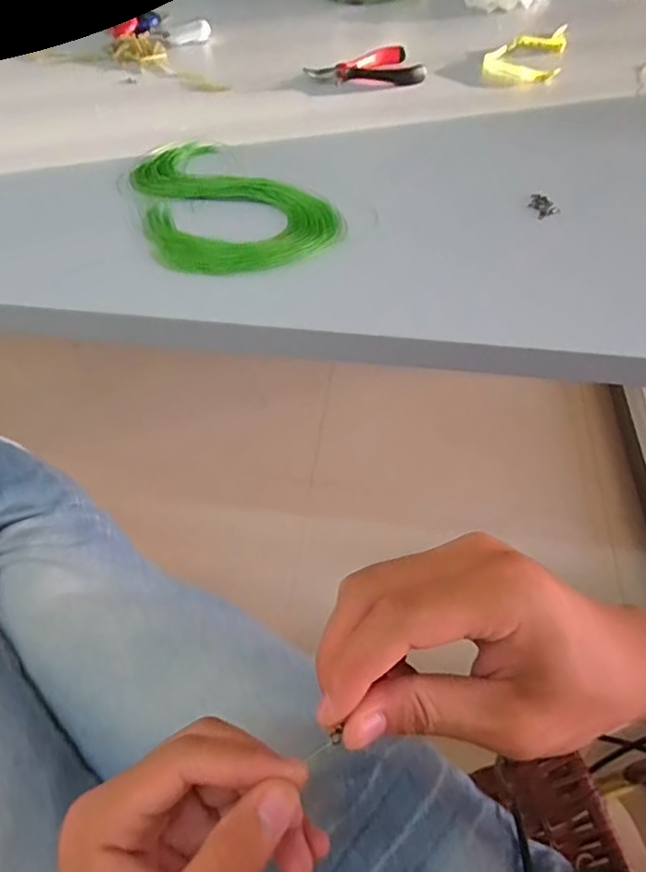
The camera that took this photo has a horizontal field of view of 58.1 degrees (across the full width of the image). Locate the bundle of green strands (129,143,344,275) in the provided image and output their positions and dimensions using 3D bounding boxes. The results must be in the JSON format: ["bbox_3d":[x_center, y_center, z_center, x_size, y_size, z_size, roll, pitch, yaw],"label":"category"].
[{"bbox_3d":[-0.077,-0.181,0.441,0.129,0.011,0.182,-22,54,-18],"label":"bundle of green strands"}]

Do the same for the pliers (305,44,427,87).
[{"bbox_3d":[0.044,-0.390,0.614,0.118,0.015,0.067,0,50,-1],"label":"pliers"}]

